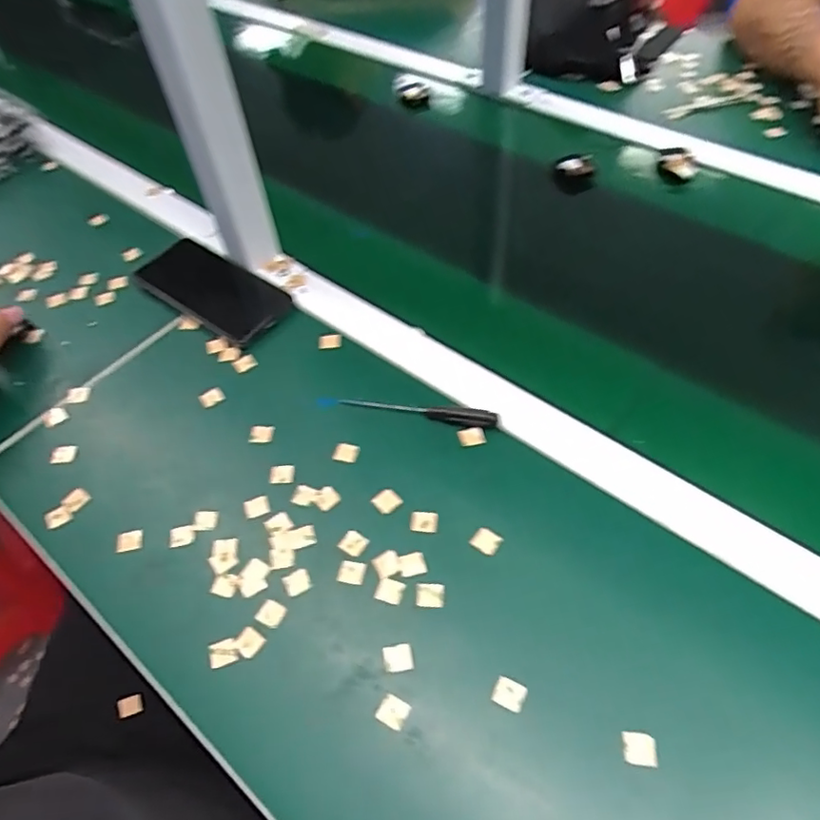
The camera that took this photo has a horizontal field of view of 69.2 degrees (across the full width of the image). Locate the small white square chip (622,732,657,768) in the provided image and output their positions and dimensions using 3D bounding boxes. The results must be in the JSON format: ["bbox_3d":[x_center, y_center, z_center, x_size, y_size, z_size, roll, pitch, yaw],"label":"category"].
[{"bbox_3d":[0.132,0.195,0.342,0.018,0.004,0.016,5,54,7],"label":"small white square chip"}]

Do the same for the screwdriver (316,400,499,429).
[{"bbox_3d":[-0.003,0.000,0.492,0.151,0.012,0.017,6,54,9],"label":"screwdriver"}]

